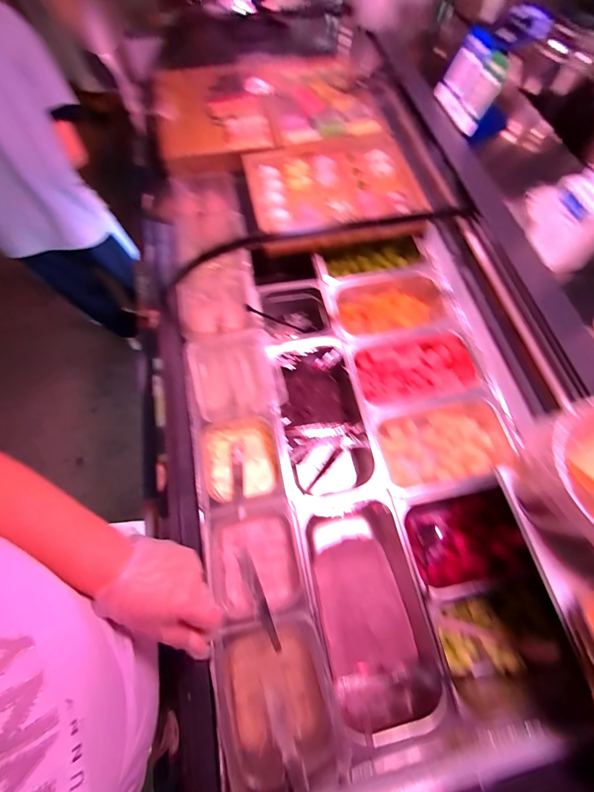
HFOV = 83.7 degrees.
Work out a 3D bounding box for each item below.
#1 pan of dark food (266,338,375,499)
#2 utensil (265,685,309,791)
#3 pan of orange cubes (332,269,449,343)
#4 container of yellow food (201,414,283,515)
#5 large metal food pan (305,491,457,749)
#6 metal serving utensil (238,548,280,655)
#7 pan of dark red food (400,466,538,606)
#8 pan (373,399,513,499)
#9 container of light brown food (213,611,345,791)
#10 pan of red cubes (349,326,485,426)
[{"bbox_3d":[0.047,0.041,0.693,0.155,0.111,0.309,-11,69,-5],"label":"pan of dark food"},{"bbox_3d":[-0.006,0.496,0.446,0.030,0.184,0.021,-31,115,-12],"label":"utensil"},{"bbox_3d":[0.222,-0.195,0.797,0.269,0.087,0.165,-8,68,-4],"label":"pan of orange cubes"},{"bbox_3d":[-0.108,0.132,0.649,0.151,0.083,0.178,-11,69,-5],"label":"container of yellow food"},{"bbox_3d":[0.122,0.370,0.585,0.175,0.151,0.310,-8,68,-4],"label":"large metal food pan"},{"bbox_3d":[-0.062,0.328,0.538,0.023,0.021,0.158,-27,46,-11],"label":"metal serving utensil"},{"bbox_3d":[0.281,0.252,0.602,0.179,0.101,0.163,-11,69,-5],"label":"pan of dark red food"},{"bbox_3d":[0.265,0.101,0.671,0.225,0.099,0.145,-13,69,-6],"label":"pan"},{"bbox_3d":[-0.036,0.455,0.502,0.171,0.072,0.200,-14,69,-6],"label":"container of light brown food"},{"bbox_3d":[0.255,-0.048,0.714,0.264,0.081,0.168,-11,69,-5],"label":"pan of red cubes"}]

